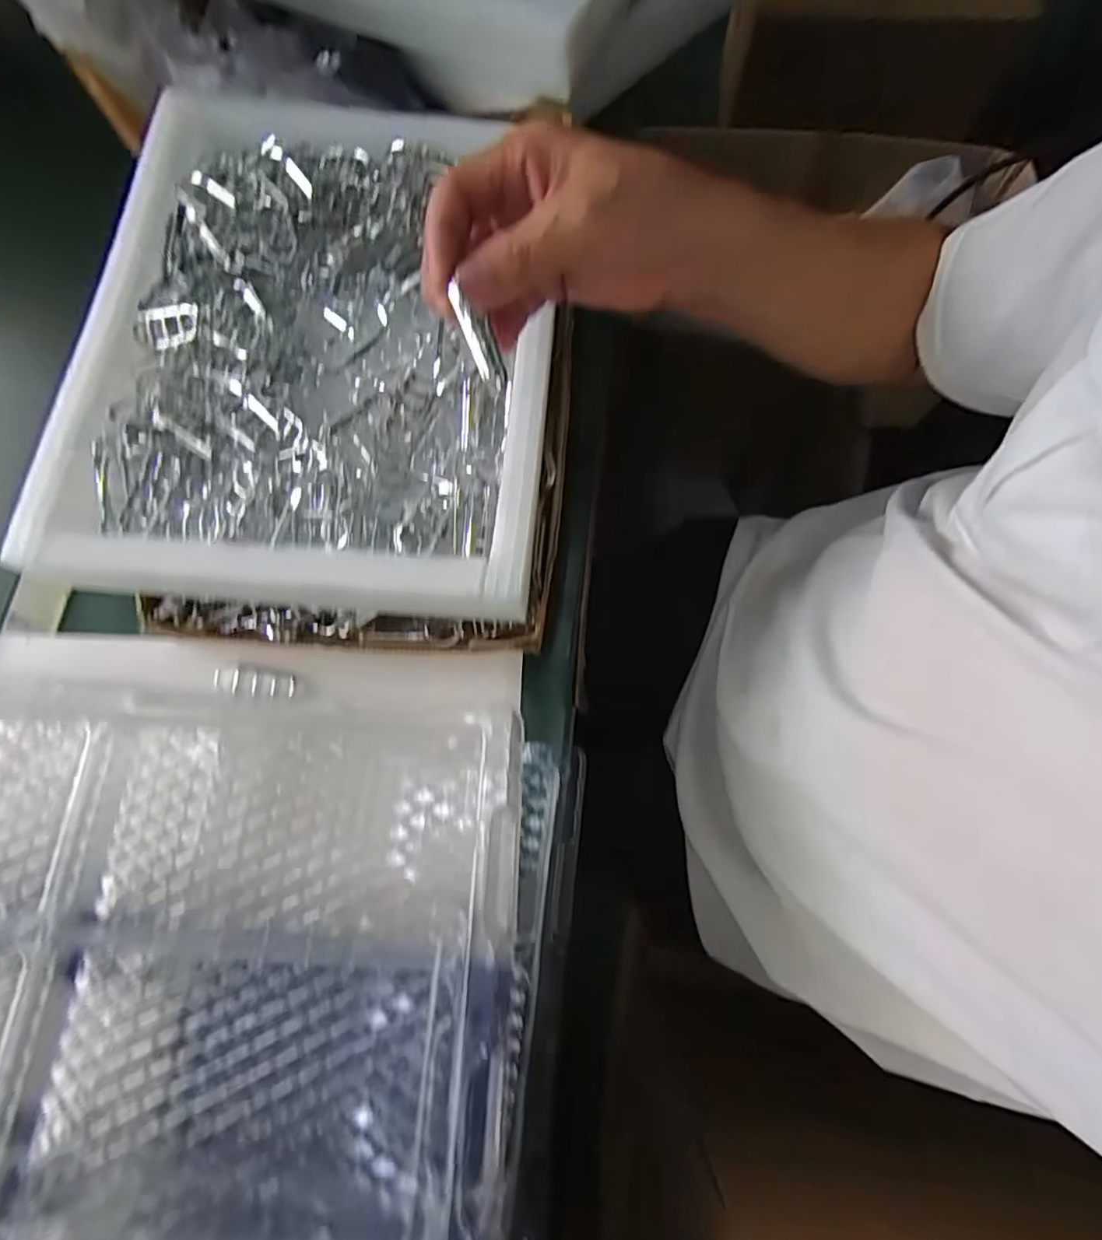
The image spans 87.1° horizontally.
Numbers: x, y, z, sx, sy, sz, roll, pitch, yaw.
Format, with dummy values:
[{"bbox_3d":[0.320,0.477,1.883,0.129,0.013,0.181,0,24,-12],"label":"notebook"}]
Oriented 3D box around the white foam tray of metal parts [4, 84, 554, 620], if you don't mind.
[{"bbox_3d":[-0.147,-0.184,0.362,0.279,0.033,0.355,0,75,2],"label":"white foam tray of metal parts"}]

